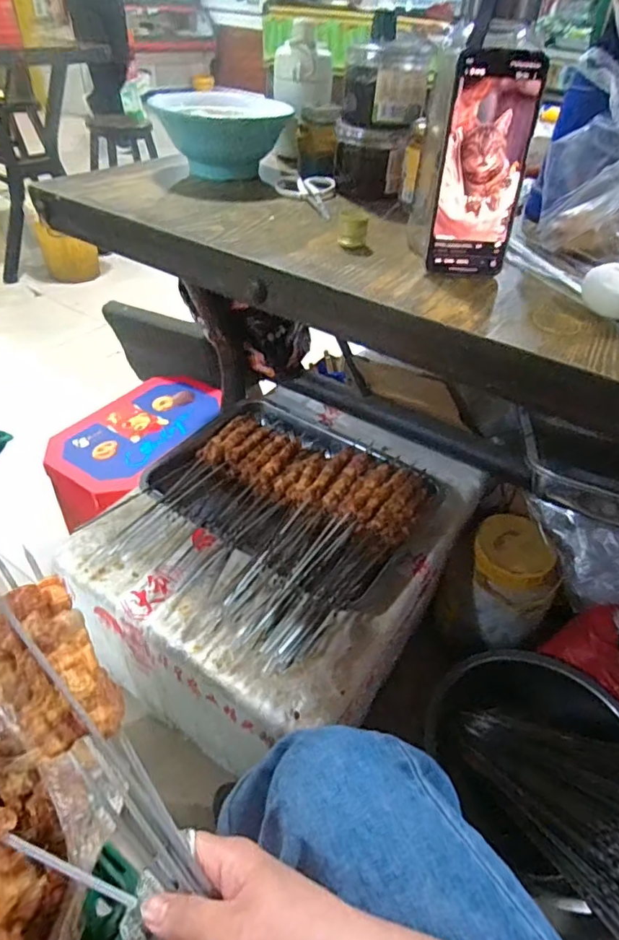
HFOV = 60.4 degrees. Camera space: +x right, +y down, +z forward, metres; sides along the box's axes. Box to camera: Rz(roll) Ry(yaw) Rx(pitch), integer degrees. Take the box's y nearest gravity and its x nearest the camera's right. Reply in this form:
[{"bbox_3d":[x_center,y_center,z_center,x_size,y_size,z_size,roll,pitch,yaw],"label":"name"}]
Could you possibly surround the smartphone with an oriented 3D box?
[{"bbox_3d":[0.151,-0.259,0.461,0.076,0.167,0.011,1,33,0],"label":"smartphone"}]

